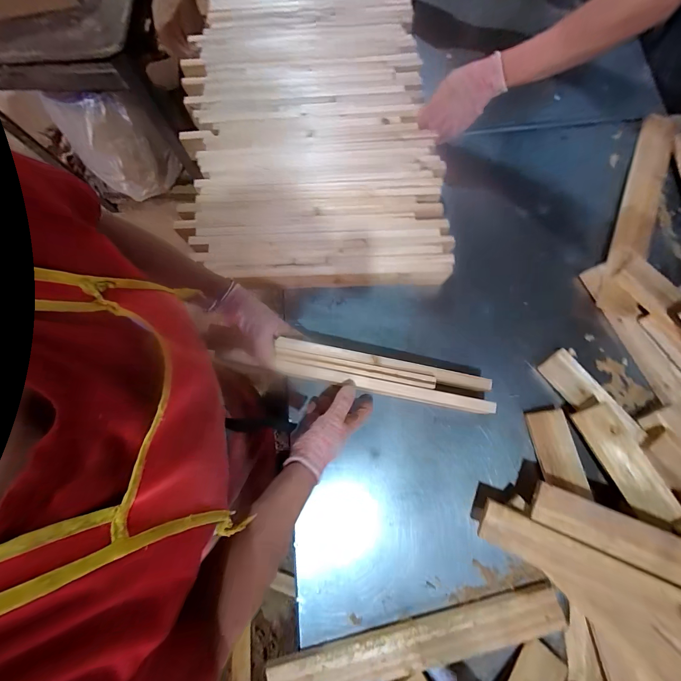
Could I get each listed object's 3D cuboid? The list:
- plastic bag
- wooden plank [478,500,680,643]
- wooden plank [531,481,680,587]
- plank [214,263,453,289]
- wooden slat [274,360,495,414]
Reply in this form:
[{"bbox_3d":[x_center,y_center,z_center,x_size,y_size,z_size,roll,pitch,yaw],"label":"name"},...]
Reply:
[{"bbox_3d":[-0.847,-0.726,1.189,0.336,0.379,0.139,3,77,2],"label":"plastic bag"},{"bbox_3d":[0.451,0.375,0.431,0.481,0.020,0.066,20,84,18],"label":"wooden plank"},{"bbox_3d":[0.539,0.332,0.419,0.495,0.015,0.066,19,84,17],"label":"wooden plank"},{"bbox_3d":[-0.004,-0.126,0.616,0.426,0.058,0.023,-1,77,1],"label":"plank"},{"bbox_3d":[0.075,0.085,0.550,0.379,0.047,0.025,11,77,0],"label":"wooden slat"}]

